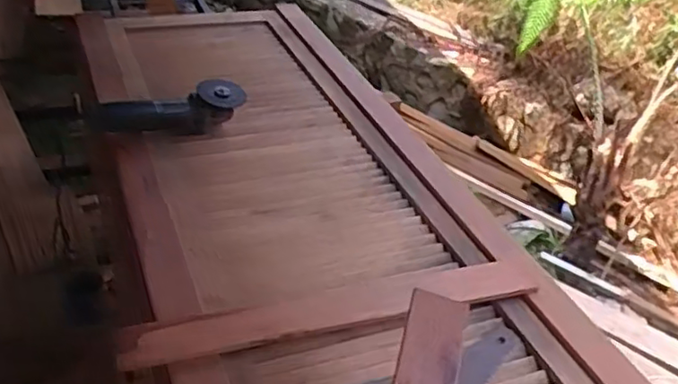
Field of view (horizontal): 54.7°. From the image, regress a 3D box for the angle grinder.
[{"bbox_3d":[-0.337,-0.154,1.307,0.303,0.089,0.092,-6,38,-17],"label":"angle grinder"}]

